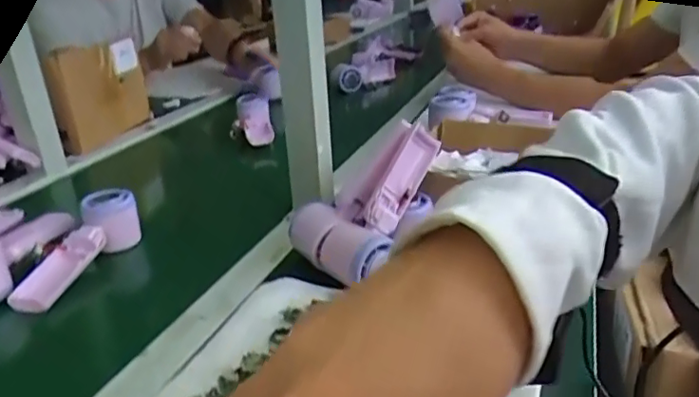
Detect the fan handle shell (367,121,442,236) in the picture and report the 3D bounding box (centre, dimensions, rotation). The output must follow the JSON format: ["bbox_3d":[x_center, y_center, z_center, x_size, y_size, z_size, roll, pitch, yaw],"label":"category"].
[{"bbox_3d":[0.048,-0.018,0.537,0.023,0.043,0.106,18,71,39],"label":"fan handle shell"}]

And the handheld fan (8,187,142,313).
[{"bbox_3d":[-0.278,0.056,0.581,0.054,0.055,0.158,6,39,20],"label":"handheld fan"}]

